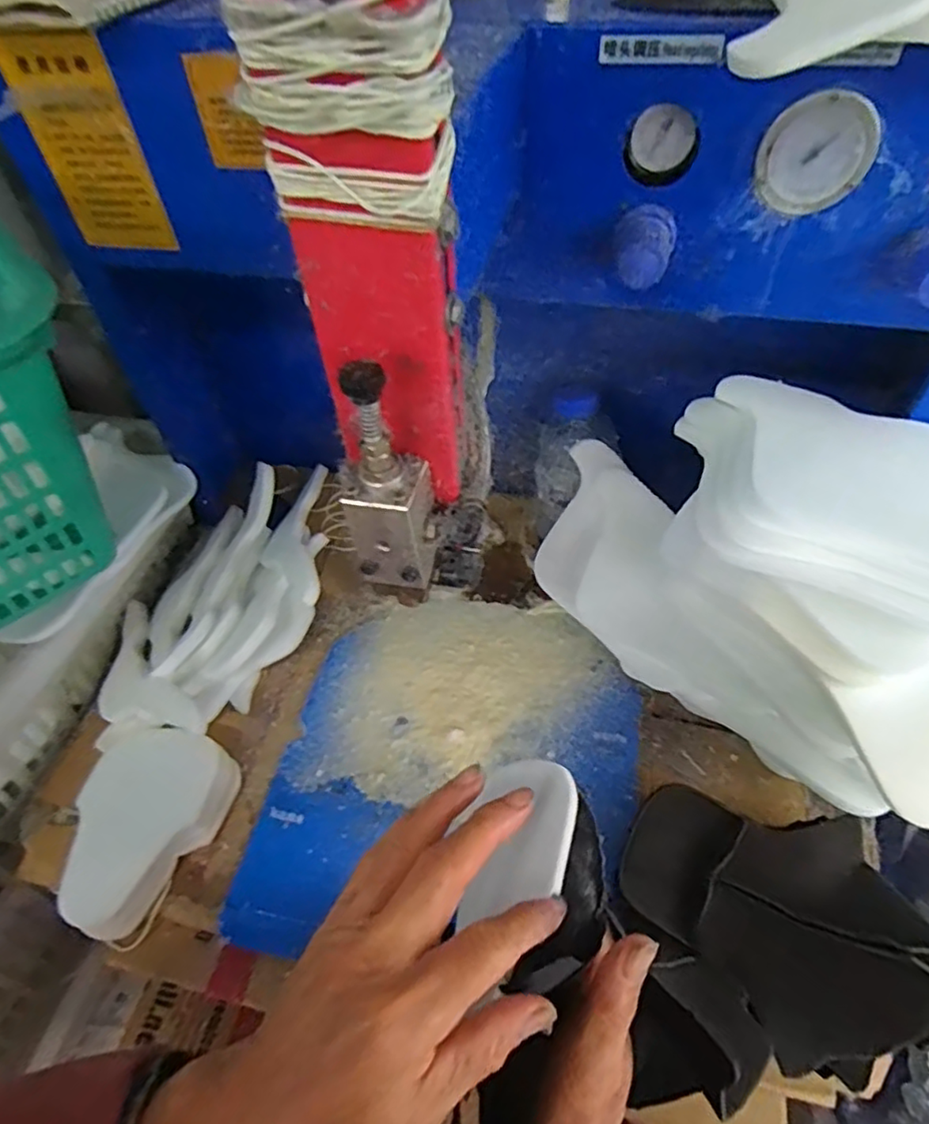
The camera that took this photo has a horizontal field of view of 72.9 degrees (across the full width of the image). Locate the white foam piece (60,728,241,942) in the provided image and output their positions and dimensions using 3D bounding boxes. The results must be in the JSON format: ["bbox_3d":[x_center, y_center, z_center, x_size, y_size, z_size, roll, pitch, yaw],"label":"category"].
[{"bbox_3d":[-0.258,0.207,0.498,0.110,0.035,0.149,10,53,11],"label":"white foam piece"}]

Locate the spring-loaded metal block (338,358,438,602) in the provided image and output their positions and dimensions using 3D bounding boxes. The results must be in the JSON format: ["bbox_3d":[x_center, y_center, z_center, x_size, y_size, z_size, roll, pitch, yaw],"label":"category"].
[{"bbox_3d":[-0.038,-0.038,0.306,0.041,0.131,0.035,-1,41,4],"label":"spring-loaded metal block"}]

